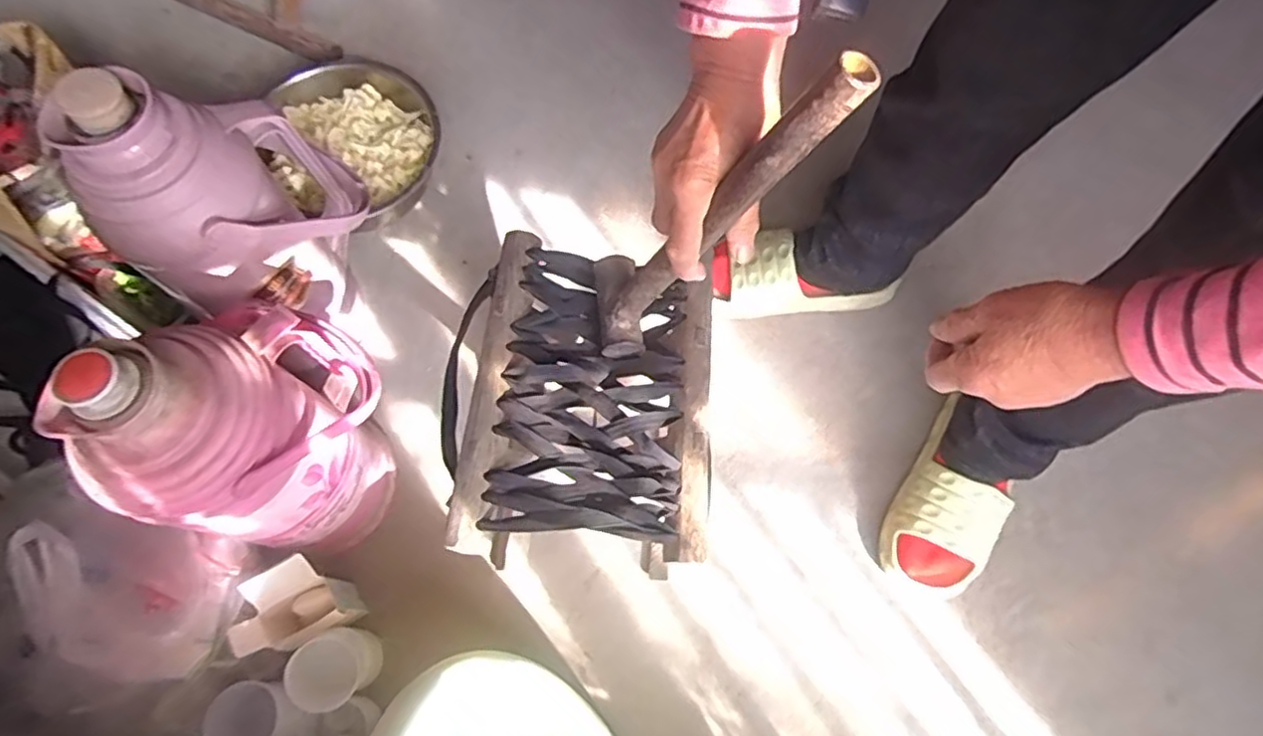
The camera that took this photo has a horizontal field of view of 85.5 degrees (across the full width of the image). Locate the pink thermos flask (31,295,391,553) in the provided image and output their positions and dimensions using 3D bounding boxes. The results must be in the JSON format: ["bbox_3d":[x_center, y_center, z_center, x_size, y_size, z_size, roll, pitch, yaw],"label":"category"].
[{"bbox_3d":[-0.327,0.046,0.610,0.170,0.350,0.200,17,70,5],"label":"pink thermos flask"}]

